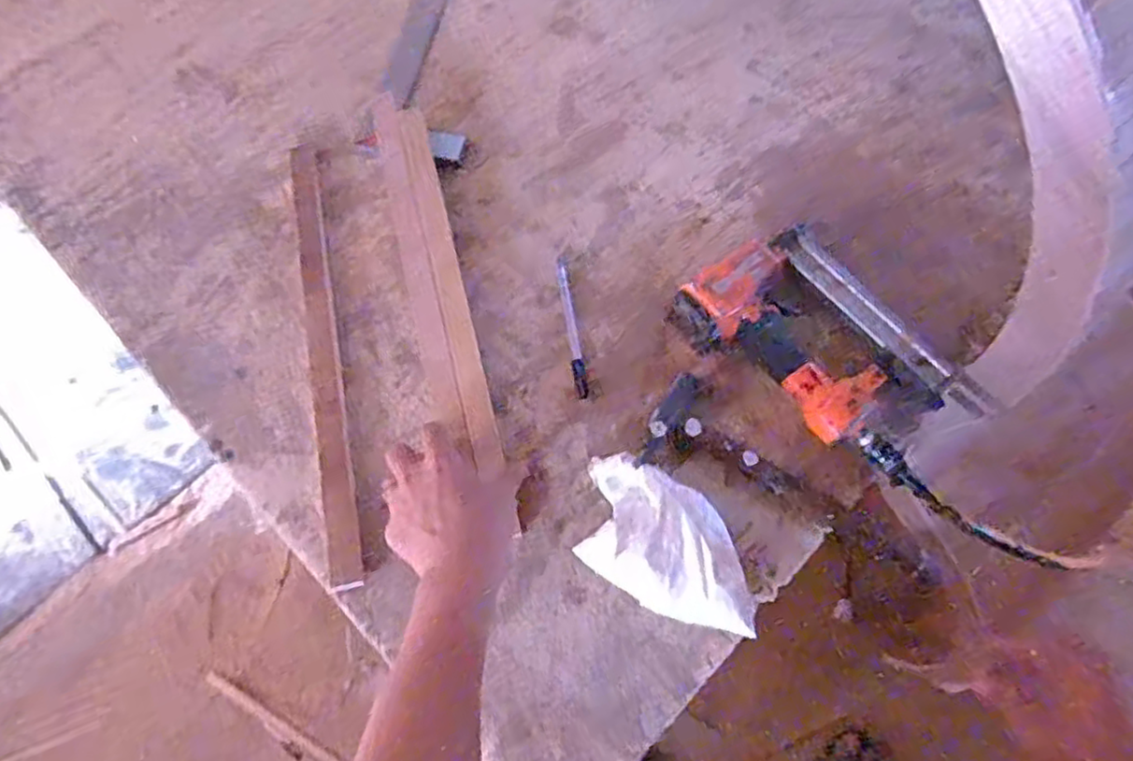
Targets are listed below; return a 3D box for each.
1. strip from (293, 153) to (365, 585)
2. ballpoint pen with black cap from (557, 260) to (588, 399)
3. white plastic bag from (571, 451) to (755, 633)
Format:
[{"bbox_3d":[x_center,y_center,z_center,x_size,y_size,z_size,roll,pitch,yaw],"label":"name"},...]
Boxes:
[{"bbox_3d":[-0.237,-0.037,0.656,0.030,0.010,0.463,-13,70,-3],"label":"strip"},{"bbox_3d":[0.005,-0.051,0.660,0.012,0.011,0.142,-9,69,-2],"label":"ballpoint pen with black cap"},{"bbox_3d":[0.086,0.137,0.564,0.175,0.044,0.103,30,73,12],"label":"white plastic bag"}]

